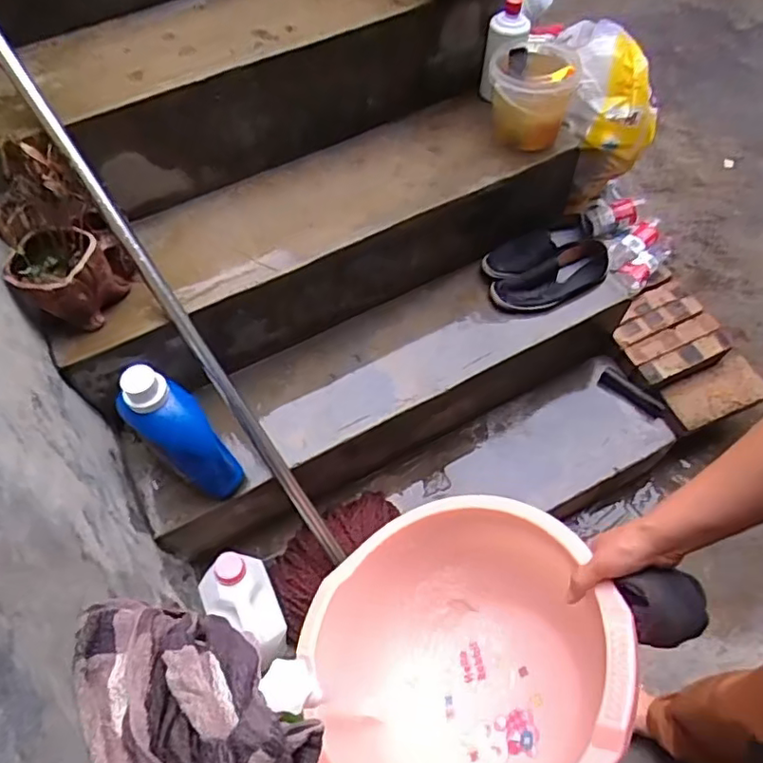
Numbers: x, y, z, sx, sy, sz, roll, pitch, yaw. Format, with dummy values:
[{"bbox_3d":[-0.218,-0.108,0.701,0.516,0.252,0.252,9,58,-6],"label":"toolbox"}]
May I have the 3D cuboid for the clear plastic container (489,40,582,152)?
[{"bbox_3d":[0.287,-0.552,1.131,0.160,0.137,0.182,17,60,10],"label":"clear plastic container"}]

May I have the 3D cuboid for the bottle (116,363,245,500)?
[{"bbox_3d":[-0.302,0.088,0.909,0.066,0.288,0.090,22,59,39],"label":"bottle"}]

